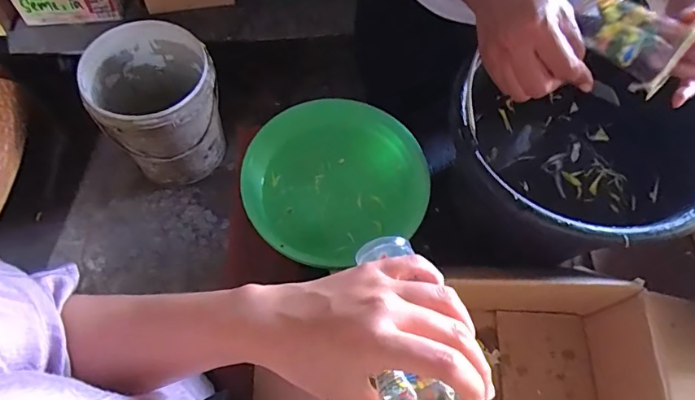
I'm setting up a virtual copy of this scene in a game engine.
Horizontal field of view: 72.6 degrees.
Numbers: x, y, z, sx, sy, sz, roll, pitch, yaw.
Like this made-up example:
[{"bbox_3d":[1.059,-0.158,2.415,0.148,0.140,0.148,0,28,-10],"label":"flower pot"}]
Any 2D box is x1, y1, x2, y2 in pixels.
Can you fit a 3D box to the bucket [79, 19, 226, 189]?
[{"bbox_3d":[-0.500,-0.254,1.297,0.295,0.342,0.306,1,66,-2],"label":"bucket"}]

